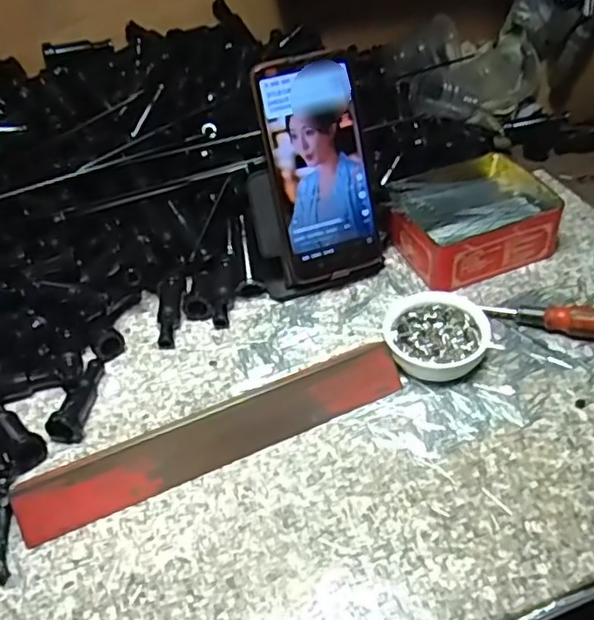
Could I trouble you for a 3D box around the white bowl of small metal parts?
[{"bbox_3d":[0.098,0.020,0.467,0.070,0.028,0.073,-3,43,3],"label":"white bowl of small metal parts"}]

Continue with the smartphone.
[{"bbox_3d":[0.019,-0.108,0.498,0.078,0.165,0.006,-17,20,-10],"label":"smartphone"}]

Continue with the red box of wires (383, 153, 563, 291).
[{"bbox_3d":[0.144,-0.079,0.551,0.126,0.050,0.110,-19,44,-13],"label":"red box of wires"}]

